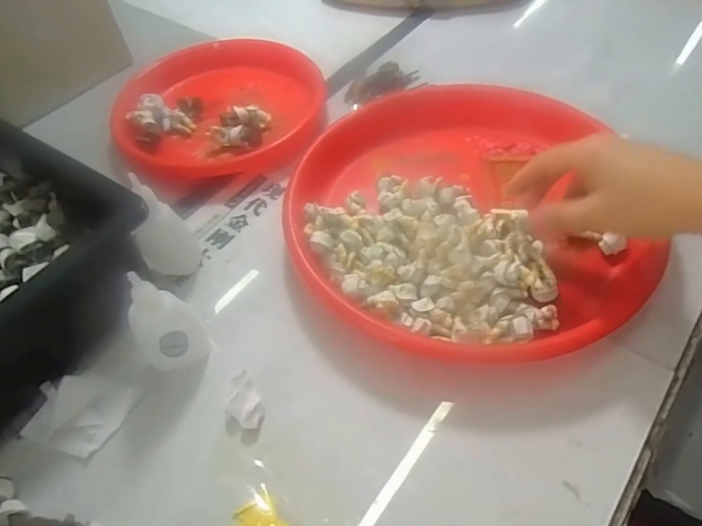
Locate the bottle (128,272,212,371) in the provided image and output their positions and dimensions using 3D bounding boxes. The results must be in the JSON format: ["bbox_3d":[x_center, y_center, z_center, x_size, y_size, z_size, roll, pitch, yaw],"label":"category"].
[{"bbox_3d":[-0.128,0.042,0.347,0.044,0.083,0.032,-32,57,-18],"label":"bottle"}]

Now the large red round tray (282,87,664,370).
[{"bbox_3d":[0.089,-0.053,0.424,0.271,0.047,0.291,-2,53,3],"label":"large red round tray"}]

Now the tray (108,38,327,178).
[{"bbox_3d":[-0.136,-0.170,0.537,0.224,0.028,0.205,-33,57,-18],"label":"tray"}]

